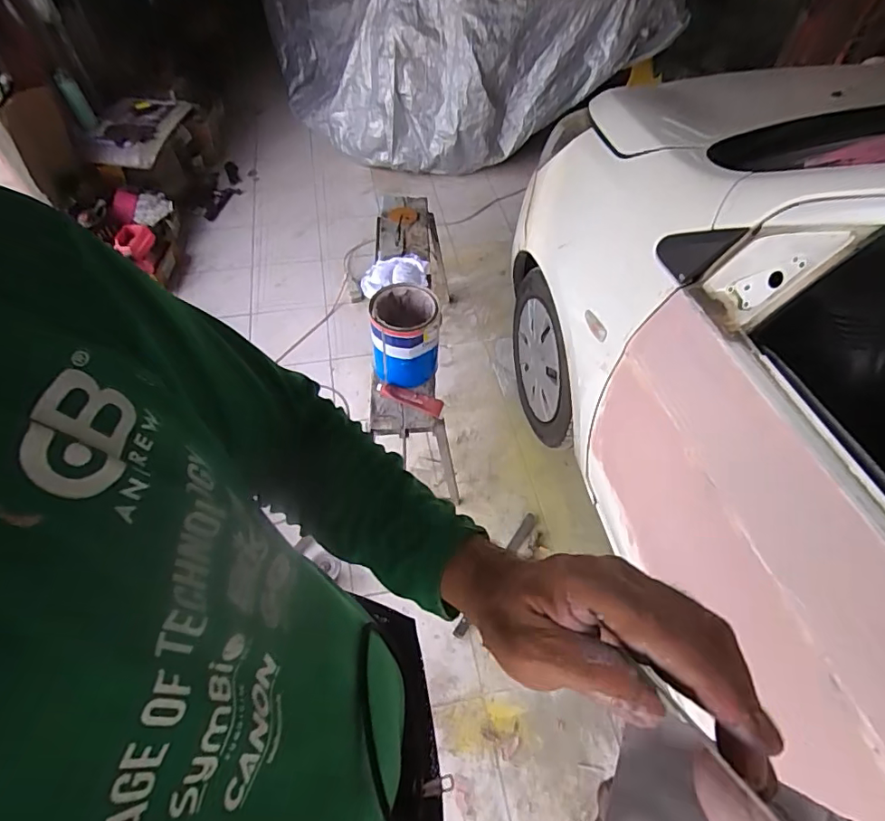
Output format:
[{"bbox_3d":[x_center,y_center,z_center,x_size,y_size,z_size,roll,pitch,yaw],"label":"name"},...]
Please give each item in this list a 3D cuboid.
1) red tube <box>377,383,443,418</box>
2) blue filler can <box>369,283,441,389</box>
[{"bbox_3d":[-0.082,-0.031,1.299,0.166,0.031,0.043,16,55,10],"label":"red tube"},{"bbox_3d":[-0.092,-0.179,1.290,0.163,0.213,0.168,1,54,-1],"label":"blue filler can"}]

